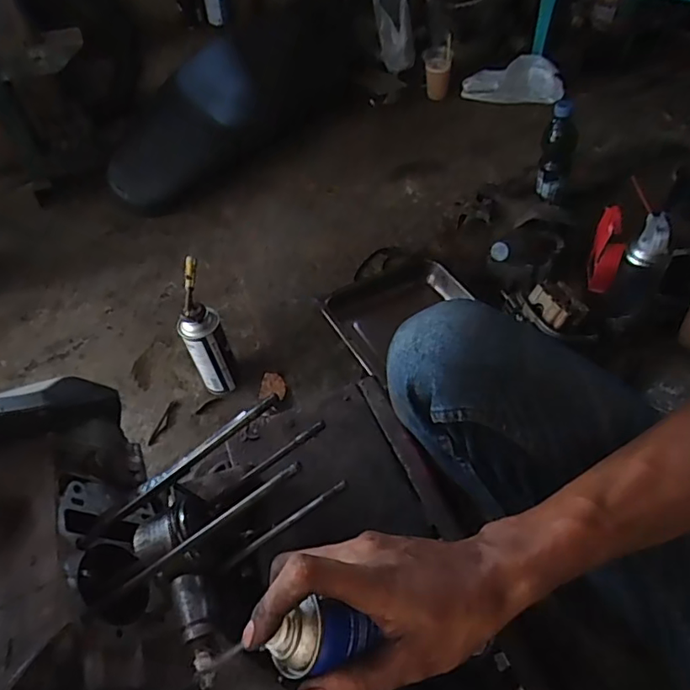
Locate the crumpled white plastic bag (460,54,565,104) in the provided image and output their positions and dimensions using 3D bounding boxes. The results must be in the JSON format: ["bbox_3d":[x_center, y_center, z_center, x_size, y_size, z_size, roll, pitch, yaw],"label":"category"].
[{"bbox_3d":[0.450,-0.695,1.429,0.262,0.115,0.061,0,49,1],"label":"crumpled white plastic bag"}]

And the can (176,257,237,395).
[{"bbox_3d":[-0.235,-0.027,0.915,0.064,0.215,0.089,-6,49,-4],"label":"can"}]

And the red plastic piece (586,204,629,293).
[{"bbox_3d":[0.458,-0.160,0.954,0.054,0.144,0.058,21,53,19],"label":"red plastic piece"}]

